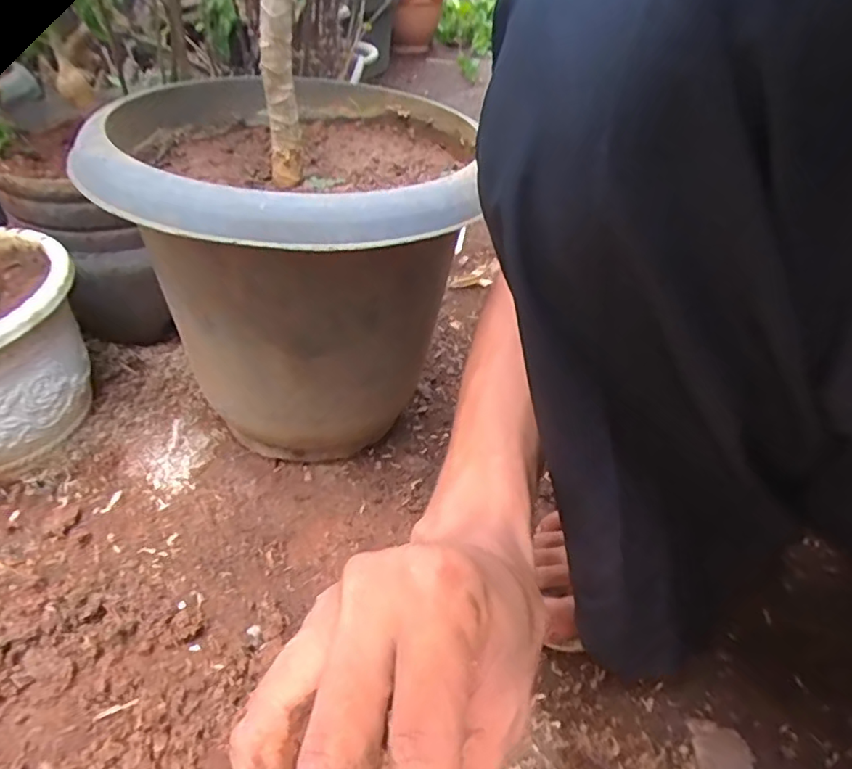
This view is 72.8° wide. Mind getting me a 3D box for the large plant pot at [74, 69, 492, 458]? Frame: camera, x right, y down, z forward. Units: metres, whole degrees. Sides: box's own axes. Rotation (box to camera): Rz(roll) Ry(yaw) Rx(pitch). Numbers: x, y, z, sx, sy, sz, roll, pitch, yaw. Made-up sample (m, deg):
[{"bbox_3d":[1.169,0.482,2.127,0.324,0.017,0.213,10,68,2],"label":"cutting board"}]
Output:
[{"bbox_3d":[-0.088,-0.094,0.465,0.249,0.234,0.283,1,39,3],"label":"large plant pot"}]

